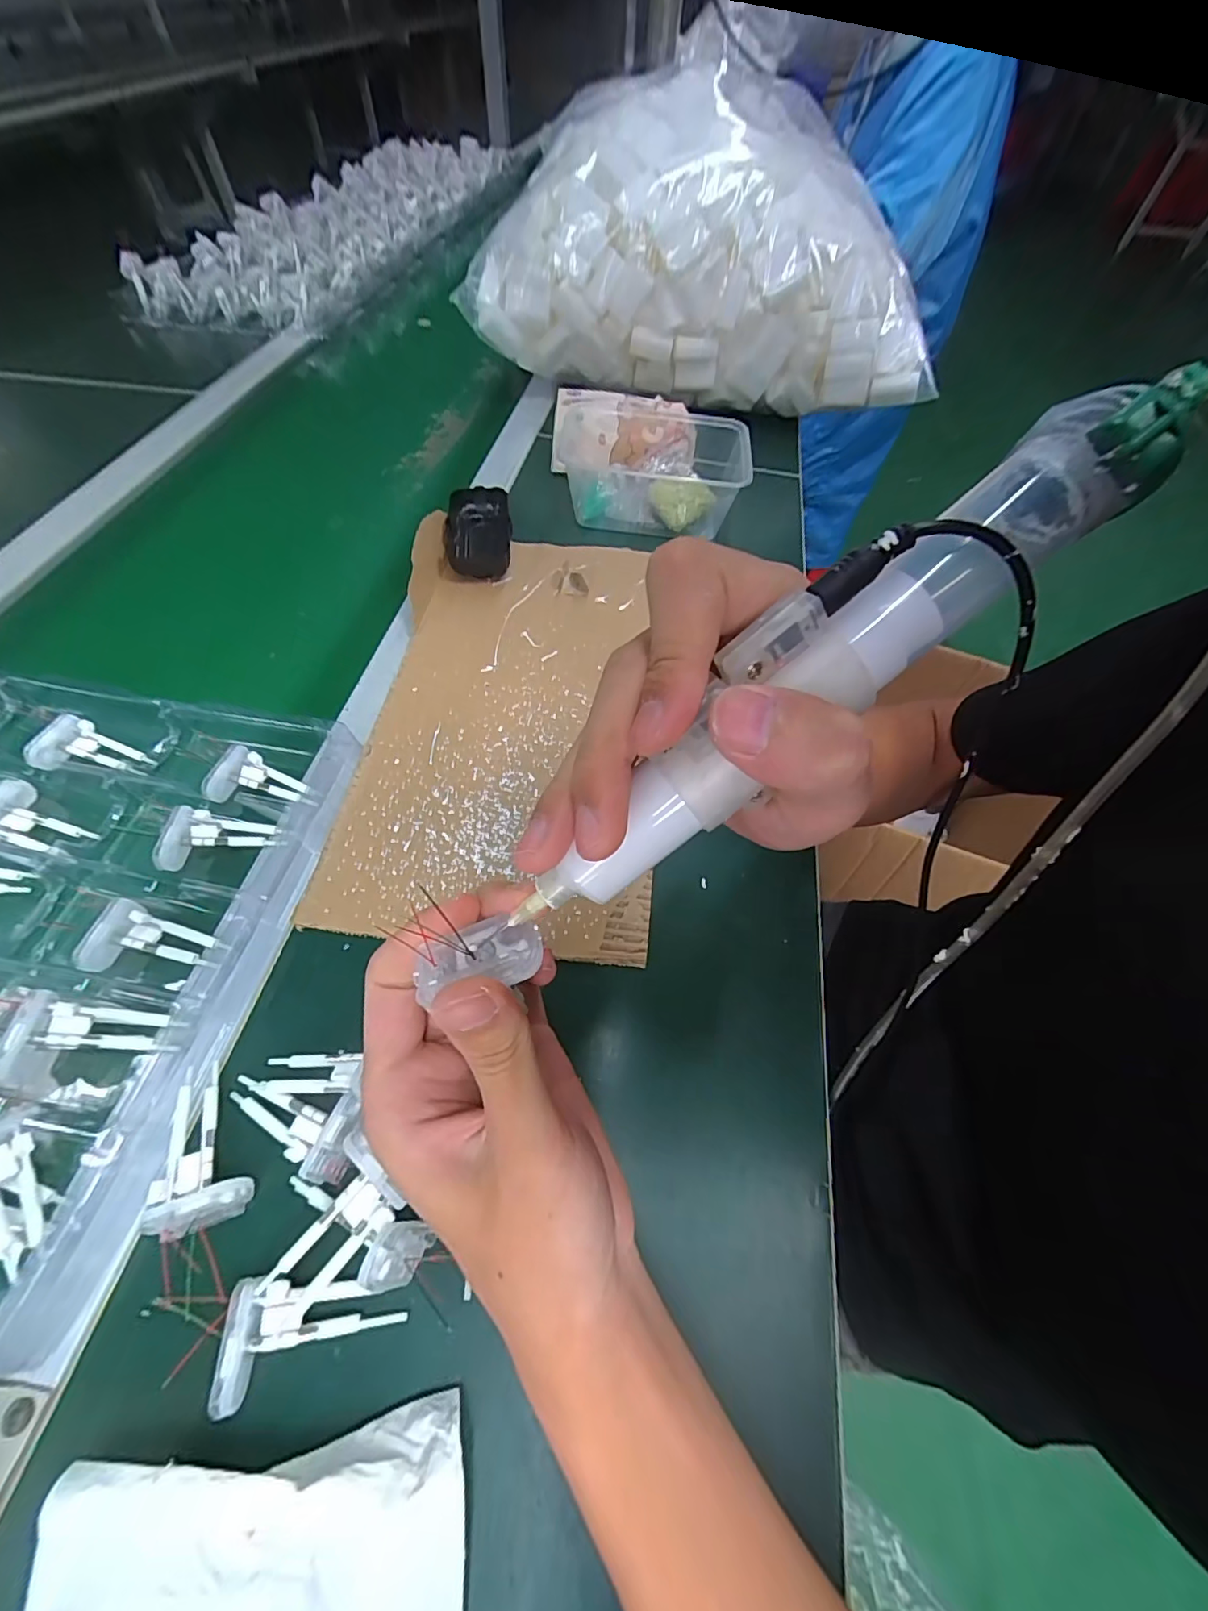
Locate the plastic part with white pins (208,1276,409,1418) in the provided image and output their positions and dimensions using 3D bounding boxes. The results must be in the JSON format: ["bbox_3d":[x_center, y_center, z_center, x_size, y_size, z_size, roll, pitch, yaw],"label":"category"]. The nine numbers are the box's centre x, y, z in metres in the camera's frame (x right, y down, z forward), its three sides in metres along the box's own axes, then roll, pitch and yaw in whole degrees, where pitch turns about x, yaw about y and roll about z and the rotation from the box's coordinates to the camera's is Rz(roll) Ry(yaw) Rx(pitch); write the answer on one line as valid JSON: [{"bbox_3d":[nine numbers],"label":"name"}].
[{"bbox_3d":[-0.113,0.205,0.208,0.064,0.009,0.036,4,57,-16],"label":"plastic part with white pins"}]

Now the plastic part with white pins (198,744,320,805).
[{"bbox_3d":[-0.213,-0.015,0.336,0.065,0.009,0.034,14,58,-8],"label":"plastic part with white pins"}]

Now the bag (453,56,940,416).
[{"bbox_3d":[0.108,-0.577,0.560,0.461,0.218,0.178,8,59,2],"label":"bag"}]

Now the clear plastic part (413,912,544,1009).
[{"bbox_3d":[-0.036,0.044,0.156,0.035,0.005,0.019,-12,59,-5],"label":"clear plastic part"}]

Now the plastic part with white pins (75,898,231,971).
[{"bbox_3d":[-0.236,0.072,0.282,0.062,0.007,0.035,13,57,-12],"label":"plastic part with white pins"}]

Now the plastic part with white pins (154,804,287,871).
[{"bbox_3d":[-0.226,0.019,0.316,0.062,0.013,0.034,0,57,-17],"label":"plastic part with white pins"}]

